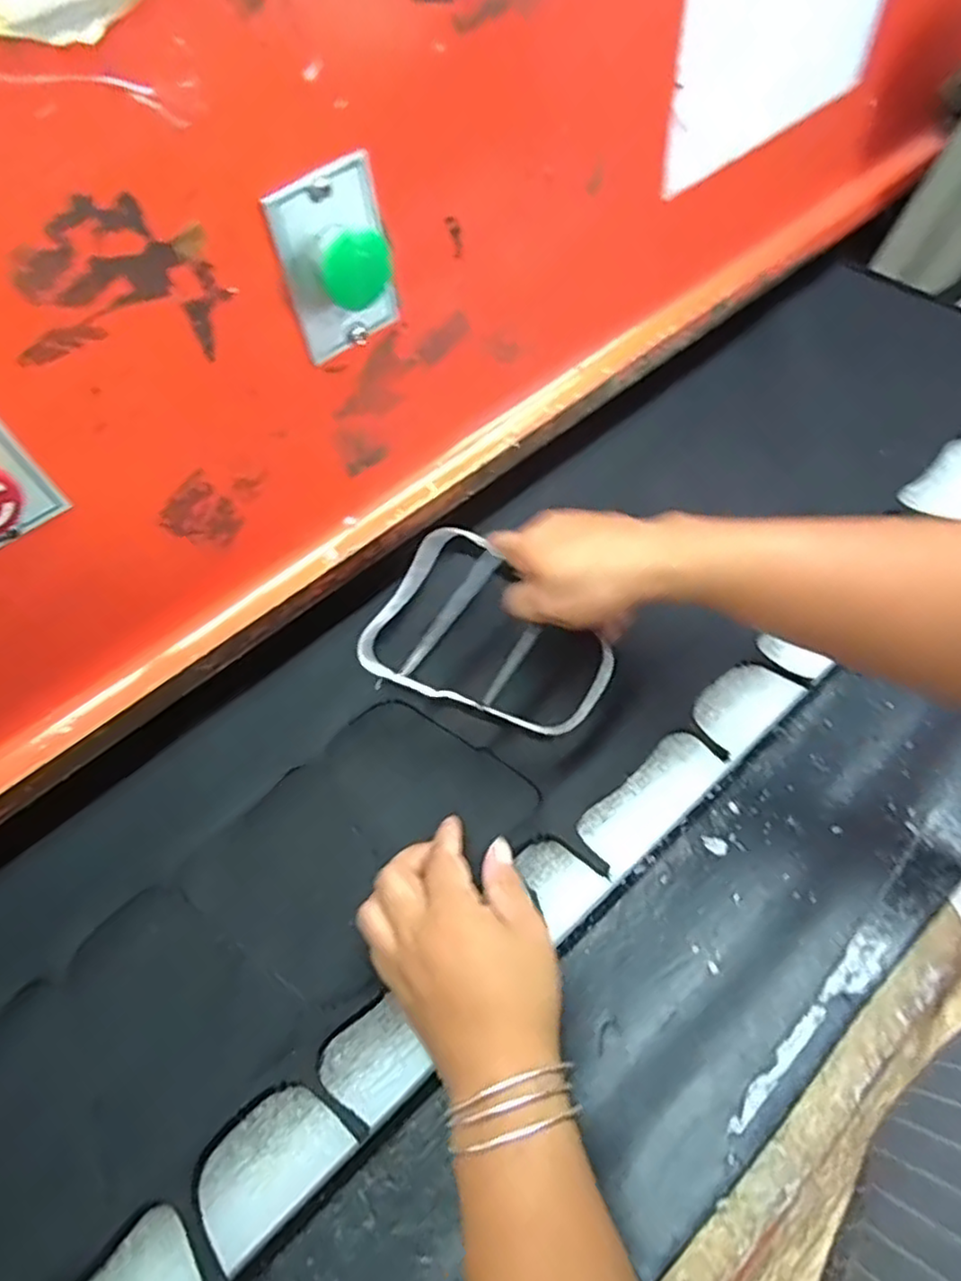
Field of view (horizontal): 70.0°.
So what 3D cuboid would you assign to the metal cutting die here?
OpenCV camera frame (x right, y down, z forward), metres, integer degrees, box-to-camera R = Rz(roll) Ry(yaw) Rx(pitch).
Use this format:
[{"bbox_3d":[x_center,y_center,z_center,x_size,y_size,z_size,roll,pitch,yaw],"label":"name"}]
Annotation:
[{"bbox_3d":[0.009,-0.002,0.430,0.145,0.030,0.108,26,64,16],"label":"metal cutting die"}]

